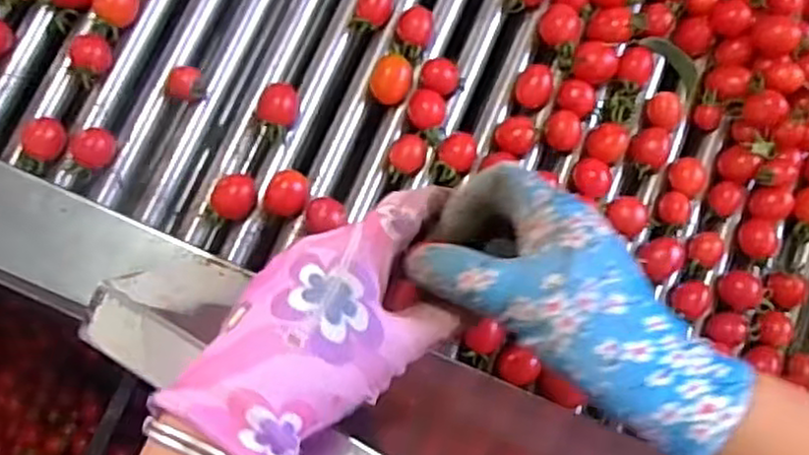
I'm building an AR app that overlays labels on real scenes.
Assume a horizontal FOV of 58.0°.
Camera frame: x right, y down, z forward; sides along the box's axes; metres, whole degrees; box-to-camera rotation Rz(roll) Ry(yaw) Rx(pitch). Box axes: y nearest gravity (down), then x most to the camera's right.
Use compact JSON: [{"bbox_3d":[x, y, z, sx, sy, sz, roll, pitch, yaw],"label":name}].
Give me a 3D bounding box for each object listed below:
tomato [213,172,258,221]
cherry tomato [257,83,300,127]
[{"bbox_3d":[-0.113,-0.019,0.491,0.030,0.030,0.023,-28,67,-10],"label":"tomato"},{"bbox_3d":[-0.087,-0.083,0.503,0.024,0.023,0.031,15,67,10],"label":"cherry tomato"}]

